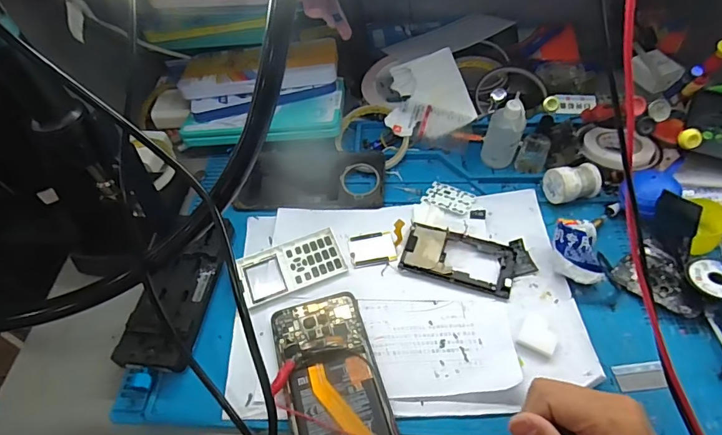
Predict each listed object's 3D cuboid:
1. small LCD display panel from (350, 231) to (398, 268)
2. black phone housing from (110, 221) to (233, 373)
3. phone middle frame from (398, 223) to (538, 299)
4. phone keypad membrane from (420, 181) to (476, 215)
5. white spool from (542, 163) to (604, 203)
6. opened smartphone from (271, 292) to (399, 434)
[{"bbox_3d":[0.011,0.030,0.445,0.043,0.004,0.035,-9,51,-2],"label":"small LCD display panel"},{"bbox_3d":[-0.166,0.064,0.415,0.062,0.020,0.148,2,52,7],"label":"black phone housing"},{"bbox_3d":[0.100,0.037,0.426,0.117,0.012,0.058,14,54,16],"label":"phone middle frame"},{"bbox_3d":[0.092,-0.020,0.476,0.049,0.006,0.036,22,57,21],"label":"phone keypad membrane"},{"bbox_3d":[0.212,-0.038,0.455,0.046,0.032,0.037,-21,53,-11],"label":"white spool"},{"bbox_3d":[-0.022,0.132,0.352,0.078,0.010,0.163,-17,50,-9],"label":"opened smartphone"}]

